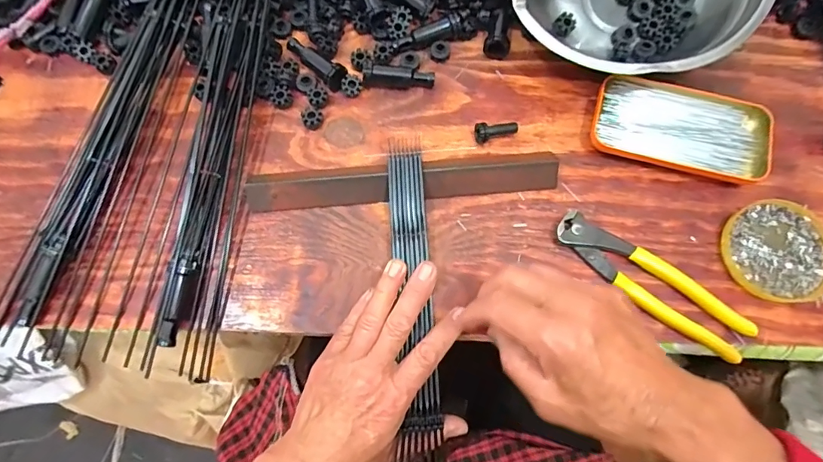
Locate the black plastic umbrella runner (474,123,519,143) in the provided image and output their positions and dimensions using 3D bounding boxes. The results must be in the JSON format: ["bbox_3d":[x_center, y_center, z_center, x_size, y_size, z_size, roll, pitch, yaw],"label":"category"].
[{"bbox_3d":[0.076,-0.091,0.400,0.041,0.016,0.016,-17,74,-4],"label":"black plastic umbrella runner"}]

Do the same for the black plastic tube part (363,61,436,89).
[{"bbox_3d":[-0.011,-0.143,0.414,0.066,0.016,0.018,3,73,-12],"label":"black plastic tube part"}]

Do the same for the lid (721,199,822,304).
[{"bbox_3d":[0.300,0.015,0.367,0.083,0.010,0.083,11,74,5],"label":"lid"}]

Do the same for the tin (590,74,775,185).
[{"bbox_3d":[0.234,-0.095,0.395,0.143,0.019,0.085,15,75,6],"label":"tin"}]

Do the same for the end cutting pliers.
[{"bbox_3d":[0.190,0.041,0.359,0.163,0.014,0.038,35,77,11],"label":"end cutting pliers"}]

